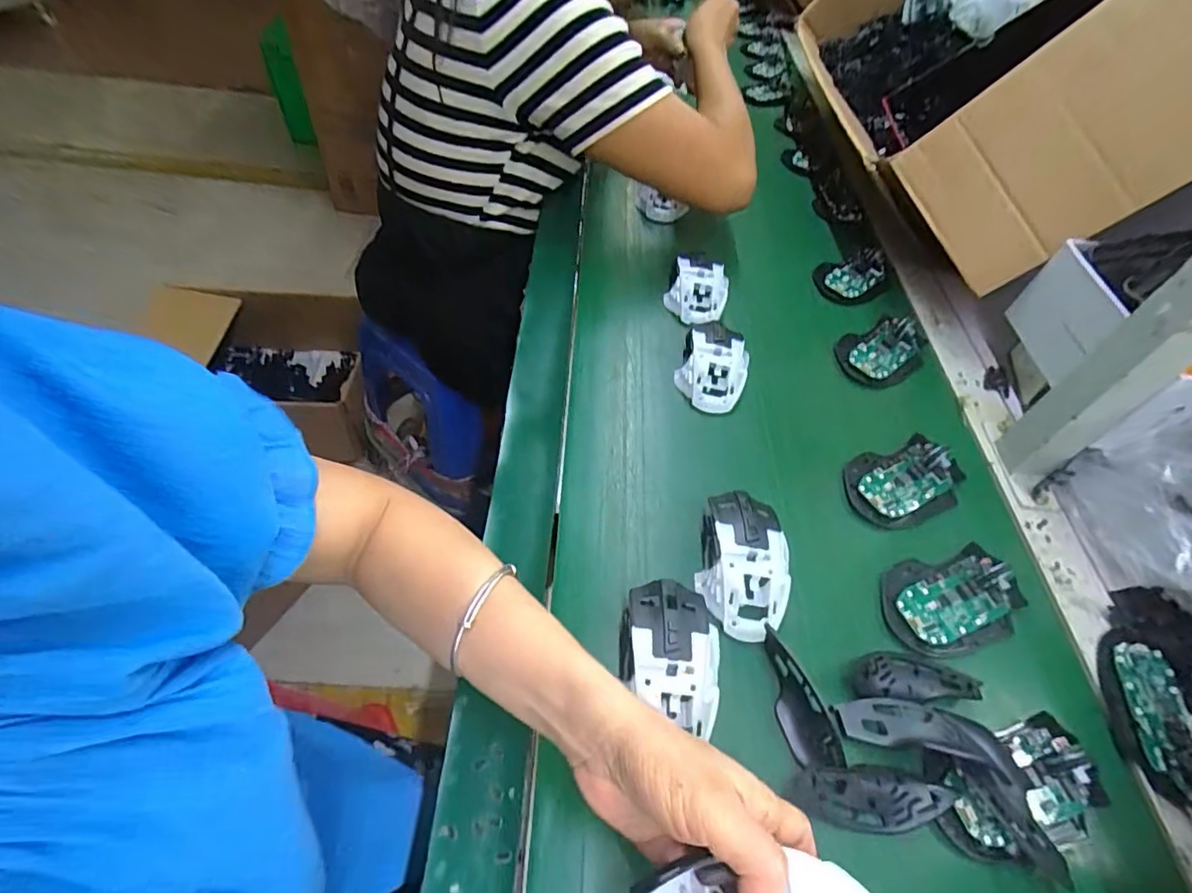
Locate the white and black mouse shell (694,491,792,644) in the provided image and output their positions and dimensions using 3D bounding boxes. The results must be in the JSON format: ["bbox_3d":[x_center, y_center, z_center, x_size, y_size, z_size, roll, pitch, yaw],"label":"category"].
[{"bbox_3d":[0.113,0.082,0.422,0.062,0.028,0.113,12,53,3],"label":"white and black mouse shell"}]

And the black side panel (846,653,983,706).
[{"bbox_3d":[0.221,0.160,0.391,0.087,0.007,0.034,6,53,-1],"label":"black side panel"}]

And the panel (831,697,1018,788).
[{"bbox_3d":[0.213,0.181,0.361,0.106,0.023,0.036,15,53,5],"label":"panel"}]

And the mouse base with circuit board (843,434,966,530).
[{"bbox_3d":[0.277,0.028,0.494,0.111,0.019,0.074,-11,55,-13],"label":"mouse base with circuit board"}]

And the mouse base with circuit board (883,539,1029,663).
[{"bbox_3d":[0.273,0.116,0.428,0.106,0.025,0.072,-7,54,-11],"label":"mouse base with circuit board"}]

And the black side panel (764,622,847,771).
[{"bbox_3d":[0.130,0.162,0.367,0.024,0.023,0.087,-9,55,-12],"label":"black side panel"}]

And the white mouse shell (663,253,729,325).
[{"bbox_3d":[0.111,-0.170,0.614,0.066,0.042,0.074,15,53,5],"label":"white mouse shell"}]

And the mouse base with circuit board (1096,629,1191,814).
[{"bbox_3d":[0.395,0.185,0.395,0.060,0.020,0.115,16,53,6],"label":"mouse base with circuit board"}]

